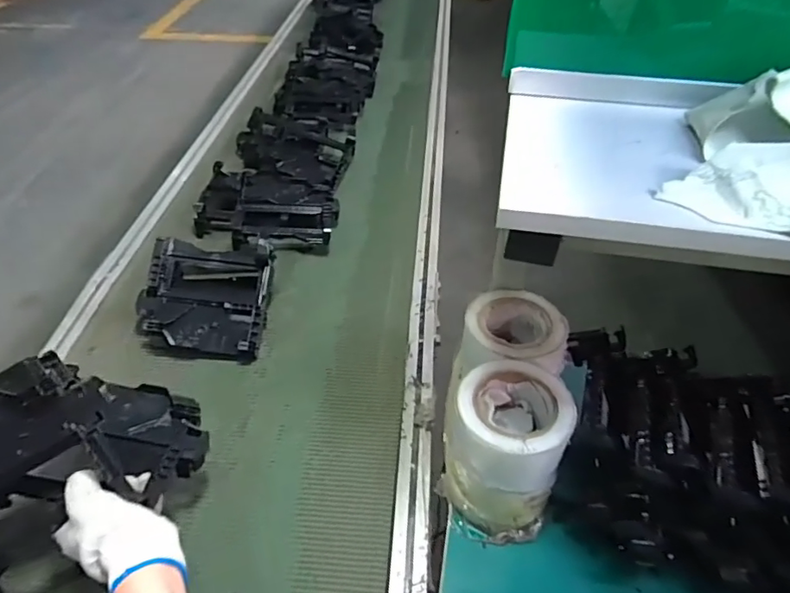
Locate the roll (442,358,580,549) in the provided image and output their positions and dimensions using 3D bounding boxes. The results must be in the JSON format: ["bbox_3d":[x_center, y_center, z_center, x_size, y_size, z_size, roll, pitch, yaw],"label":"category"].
[{"bbox_3d":[0.118,0.177,0.594,0.113,0.182,0.118,1,42,-1],"label":"roll"}]

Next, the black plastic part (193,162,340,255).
[{"bbox_3d":[-0.238,-0.157,1.006,0.265,0.073,0.215,0,42,-2],"label":"black plastic part"}]

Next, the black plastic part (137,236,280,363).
[{"bbox_3d":[-0.276,-0.006,0.819,0.181,0.117,0.195,8,42,7],"label":"black plastic part"}]

